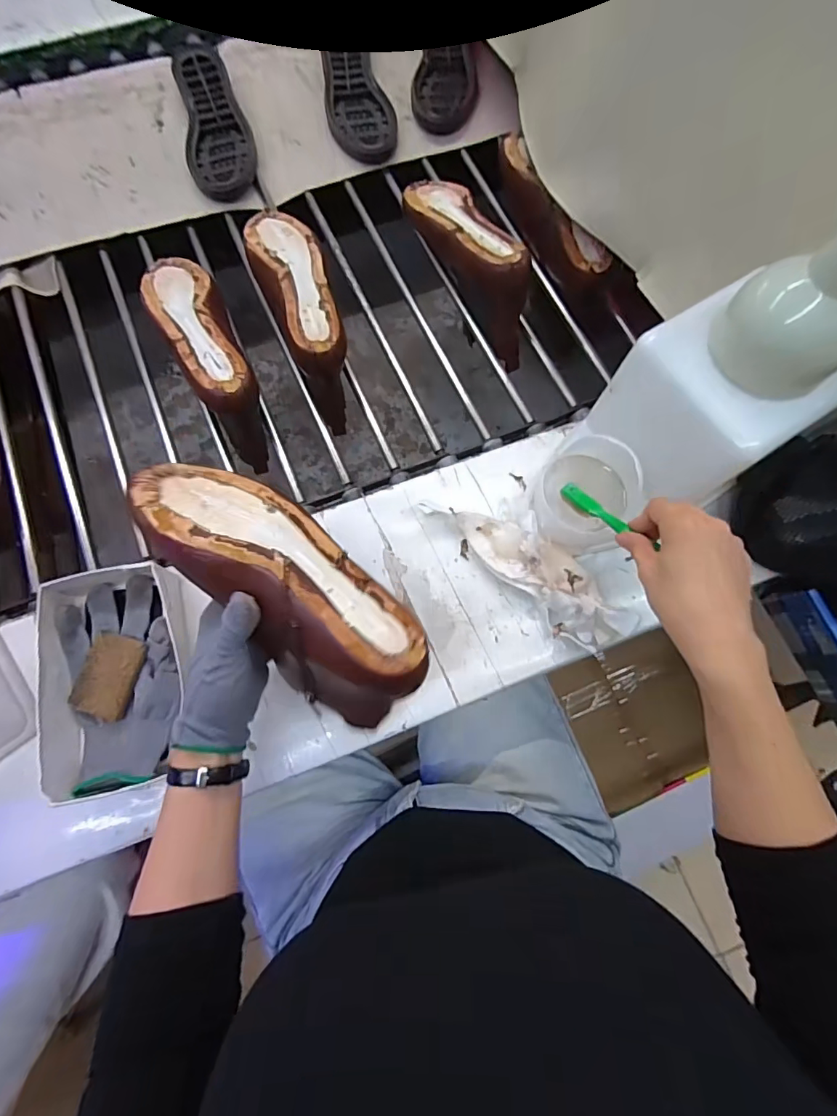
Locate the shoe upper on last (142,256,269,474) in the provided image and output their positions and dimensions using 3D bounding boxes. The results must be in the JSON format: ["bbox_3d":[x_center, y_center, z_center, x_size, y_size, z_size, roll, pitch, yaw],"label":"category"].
[{"bbox_3d":[-0.248,-0.249,0.590,0.075,0.117,0.256,-29,77,-8],"label":"shoe upper on last"}]

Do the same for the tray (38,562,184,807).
[{"bbox_3d":[-0.268,0.103,0.432,0.107,0.045,0.189,-9,76,-3],"label":"tray"}]

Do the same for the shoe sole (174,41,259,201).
[{"bbox_3d":[-0.292,-0.622,0.689,0.088,0.034,0.260,-15,75,-4],"label":"shoe sole"}]

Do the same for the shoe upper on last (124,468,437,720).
[{"bbox_3d":[-0.098,0.020,0.347,0.237,0.079,0.093,43,79,-4],"label":"shoe upper on last"}]

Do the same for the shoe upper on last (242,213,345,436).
[{"bbox_3d":[-0.144,-0.305,0.602,0.075,0.113,0.260,-18,75,-5],"label":"shoe upper on last"}]

